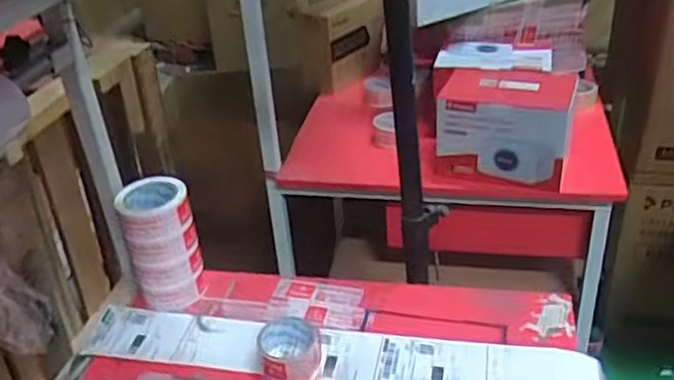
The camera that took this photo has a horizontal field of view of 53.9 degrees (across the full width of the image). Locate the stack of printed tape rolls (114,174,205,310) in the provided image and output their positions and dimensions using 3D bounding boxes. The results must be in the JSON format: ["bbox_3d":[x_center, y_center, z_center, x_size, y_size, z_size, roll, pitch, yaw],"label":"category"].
[{"bbox_3d":[-0.284,0.085,1.073,0.104,0.191,0.113,-15,33,-15],"label":"stack of printed tape rolls"}]

